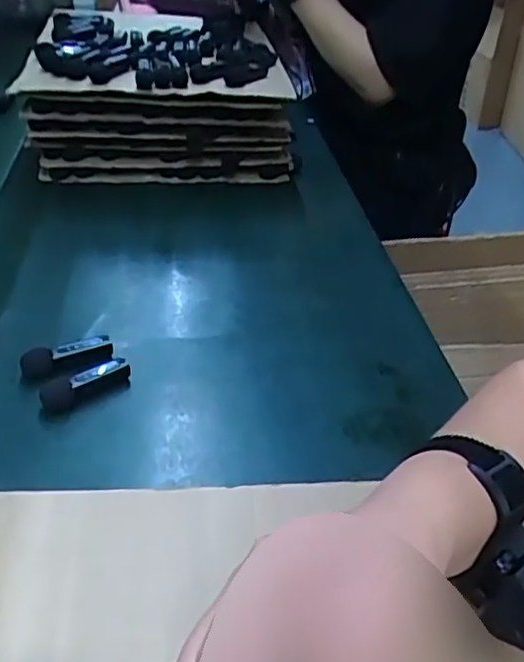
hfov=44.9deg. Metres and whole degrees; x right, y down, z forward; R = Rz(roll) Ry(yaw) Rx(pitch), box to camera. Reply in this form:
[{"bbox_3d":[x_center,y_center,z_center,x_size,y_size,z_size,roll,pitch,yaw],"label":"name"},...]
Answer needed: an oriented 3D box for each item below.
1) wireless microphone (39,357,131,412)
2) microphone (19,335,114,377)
[{"bbox_3d":[-0.124,0.038,0.450,0.064,0.016,0.027,-22,42,-27],"label":"wireless microphone"},{"bbox_3d":[-0.143,0.016,0.468,0.067,0.016,0.020,-22,42,-27],"label":"microphone"}]

